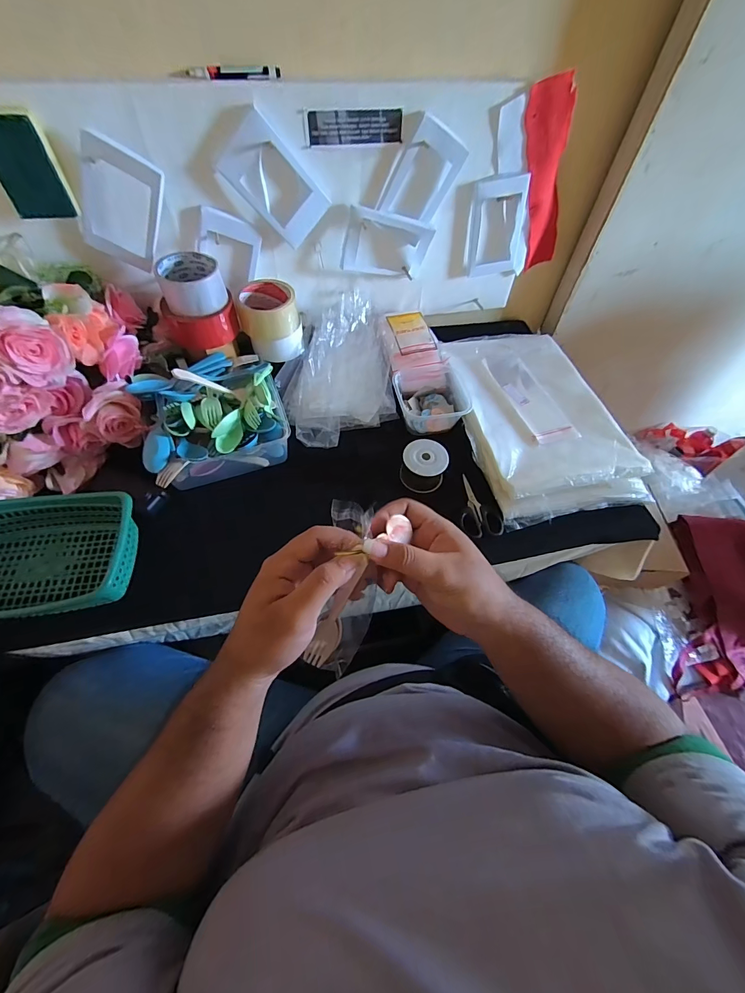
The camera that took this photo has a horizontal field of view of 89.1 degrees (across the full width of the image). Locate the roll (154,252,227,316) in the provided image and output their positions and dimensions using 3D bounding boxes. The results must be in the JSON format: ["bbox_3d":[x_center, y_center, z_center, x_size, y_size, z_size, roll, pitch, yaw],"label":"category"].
[{"bbox_3d":[-0.266,-0.314,0.560,0.085,0.051,0.085,1,57,-2],"label":"roll"}]

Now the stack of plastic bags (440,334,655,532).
[{"bbox_3d":[0.268,-0.146,0.650,0.246,0.047,0.388,-10,58,-9],"label":"stack of plastic bags"}]

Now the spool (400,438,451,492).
[{"bbox_3d":[0.078,-0.046,0.578,0.068,0.052,0.065,16,58,7],"label":"spool"}]

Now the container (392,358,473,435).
[{"bbox_3d":[0.097,-0.176,0.653,0.126,0.050,0.138,-5,58,-7],"label":"container"}]

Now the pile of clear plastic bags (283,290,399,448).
[{"bbox_3d":[-0.060,-0.221,0.650,0.179,0.080,0.285,-7,58,-8],"label":"pile of clear plastic bags"}]

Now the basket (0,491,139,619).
[{"bbox_3d":[-0.422,0.075,0.477,0.241,0.076,0.157,-1,57,-4],"label":"basket"}]

